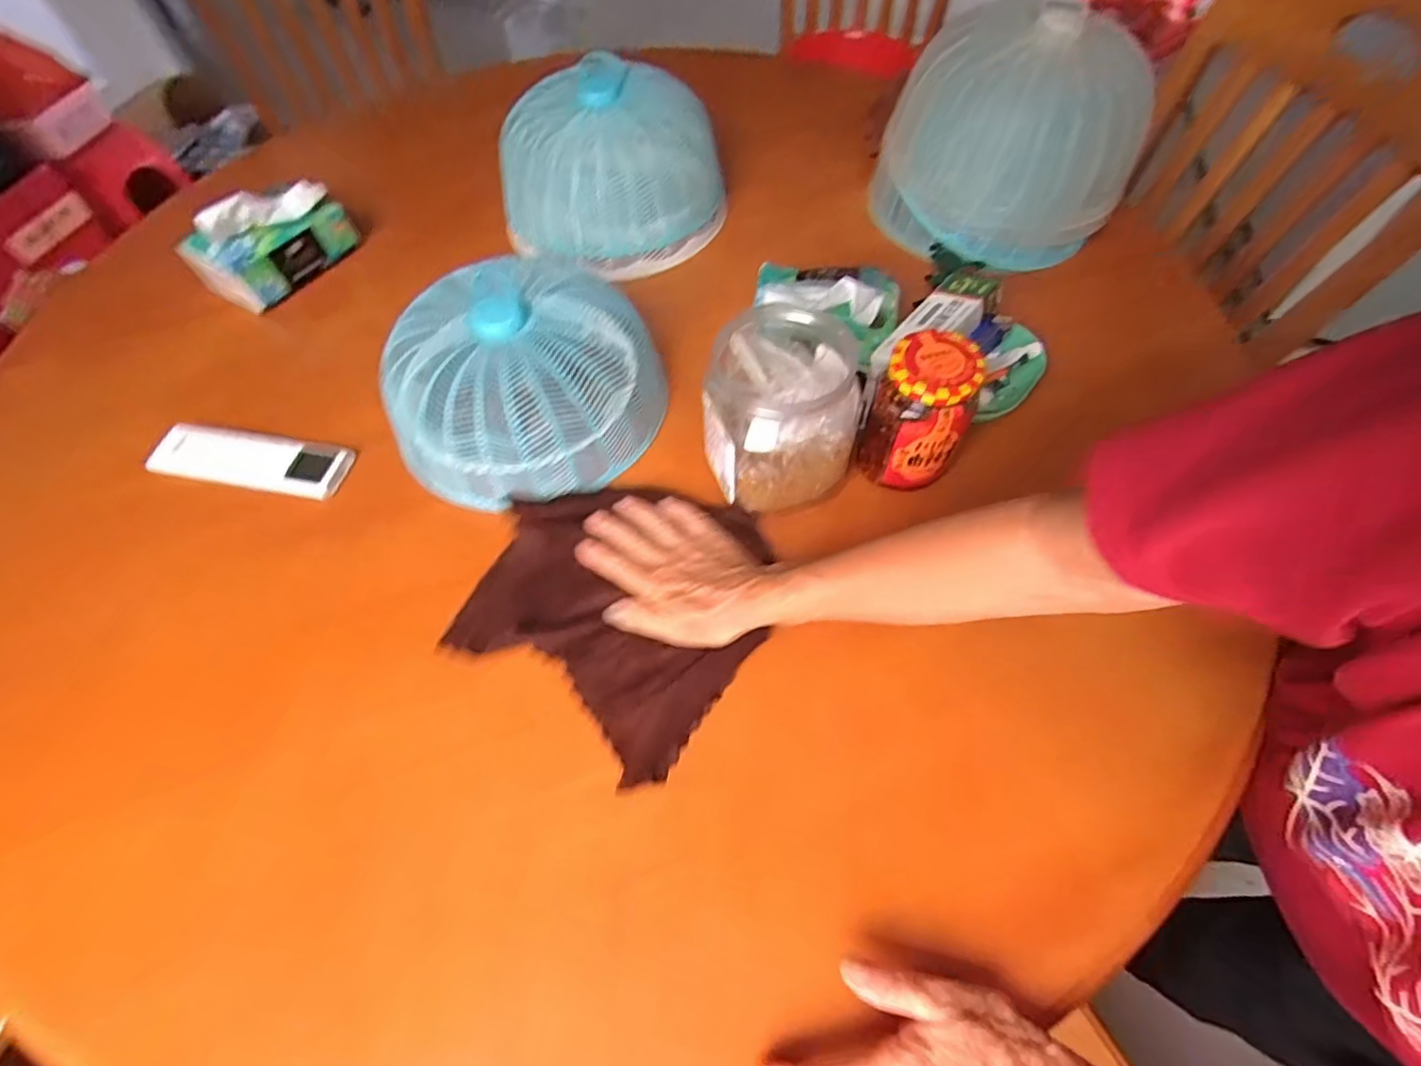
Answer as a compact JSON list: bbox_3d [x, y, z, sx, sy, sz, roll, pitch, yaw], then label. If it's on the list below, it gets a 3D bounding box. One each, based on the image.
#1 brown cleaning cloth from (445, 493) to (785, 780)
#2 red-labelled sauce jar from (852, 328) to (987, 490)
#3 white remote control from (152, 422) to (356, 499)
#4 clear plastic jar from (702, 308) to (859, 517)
[{"bbox_3d":[-0.067,0.045,0.486,0.212,0.022,0.202,29,64,17],"label":"brown cleaning cloth"},{"bbox_3d":[0.159,-0.090,0.493,0.072,0.115,0.064,15,61,10],"label":"red-labelled sauce jar"},{"bbox_3d":[-0.404,-0.065,0.560,0.179,0.013,0.051,9,60,7],"label":"white remote control"},{"bbox_3d":[0.052,-0.097,0.485,0.110,0.105,0.114,-1,59,1],"label":"clear plastic jar"}]

